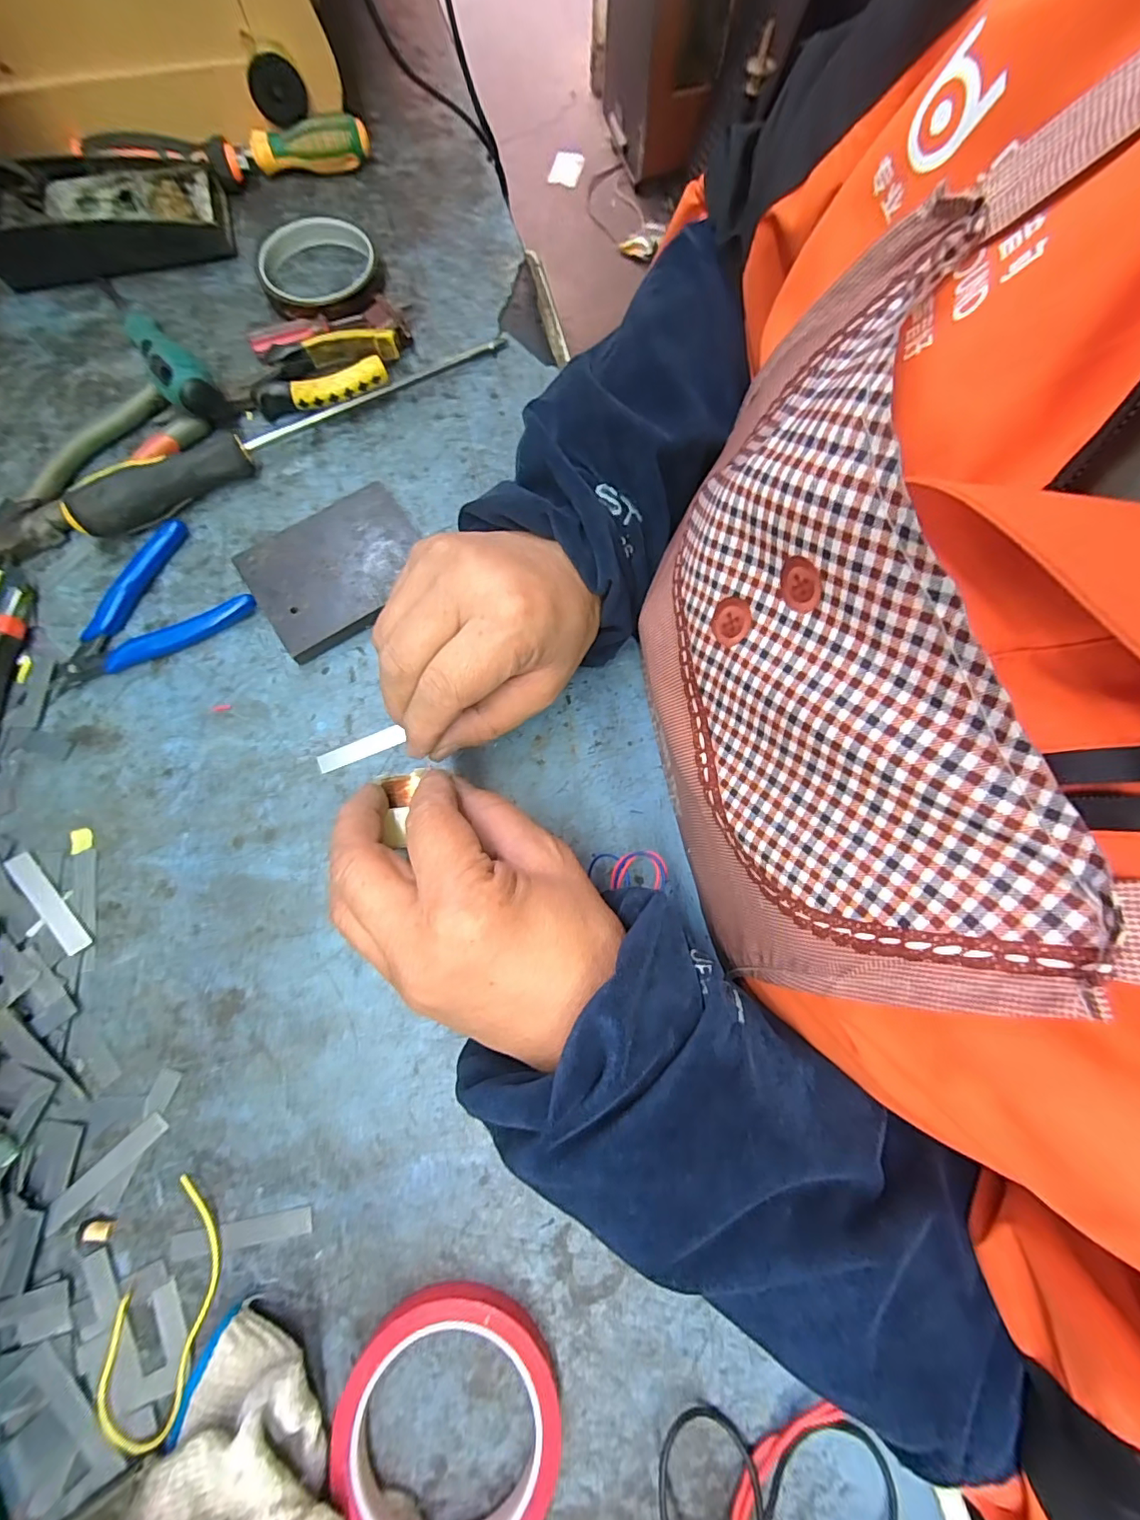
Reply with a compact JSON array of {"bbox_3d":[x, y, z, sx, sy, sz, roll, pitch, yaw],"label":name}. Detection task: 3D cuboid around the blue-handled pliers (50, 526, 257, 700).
[{"bbox_3d":[-0.263,-0.094,0.323,0.118,0.014,0.077,-31,79,-9],"label":"blue-handled pliers"}]

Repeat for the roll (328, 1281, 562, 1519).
[{"bbox_3d":[-0.055,0.299,0.238,0.095,0.021,0.098,0,76,-2],"label":"roll"}]

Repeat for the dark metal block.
[{"bbox_3d":[-0.147,-0.123,0.338,0.106,0.015,0.087,-35,80,-9],"label":"dark metal block"}]

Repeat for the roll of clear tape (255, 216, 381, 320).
[{"bbox_3d":[-0.183,-0.361,0.390,0.084,0.016,0.094,-21,78,-7],"label":"roll of clear tape"}]

